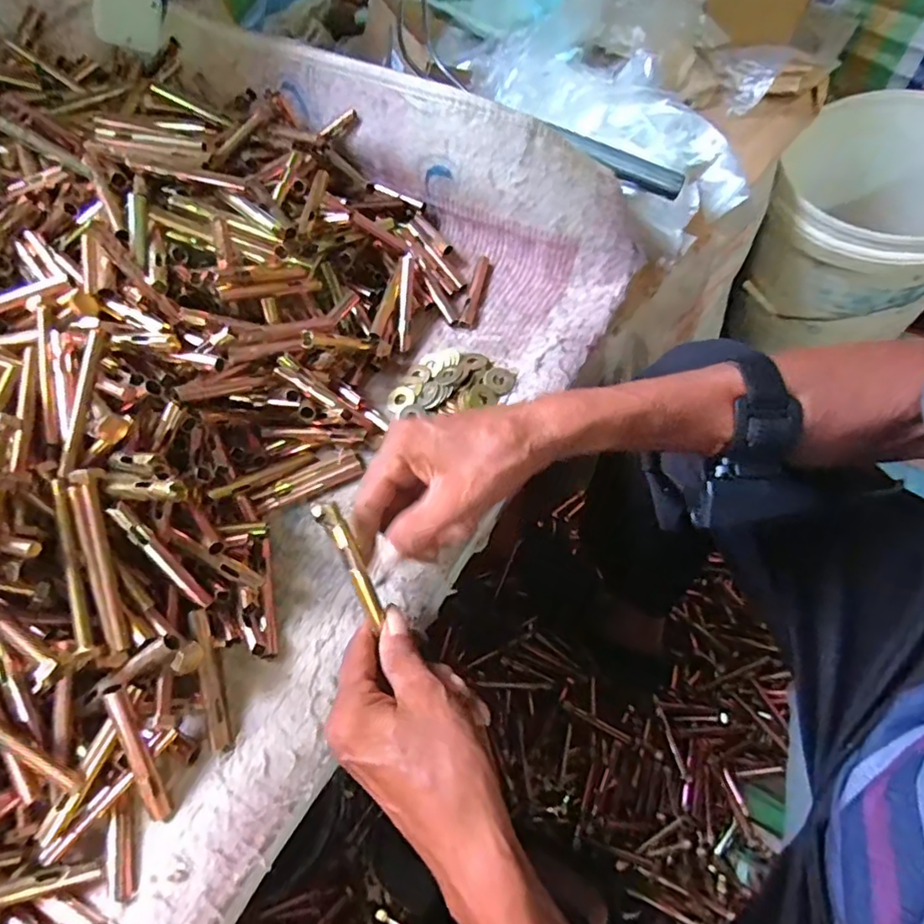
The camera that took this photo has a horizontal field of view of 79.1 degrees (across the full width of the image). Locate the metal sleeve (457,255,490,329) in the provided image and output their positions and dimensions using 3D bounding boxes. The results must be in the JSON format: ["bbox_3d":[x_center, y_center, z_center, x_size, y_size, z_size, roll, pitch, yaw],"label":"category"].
[{"bbox_3d":[0.012,-0.158,0.517,0.013,0.013,0.079,13,60,8],"label":"metal sleeve"}]

